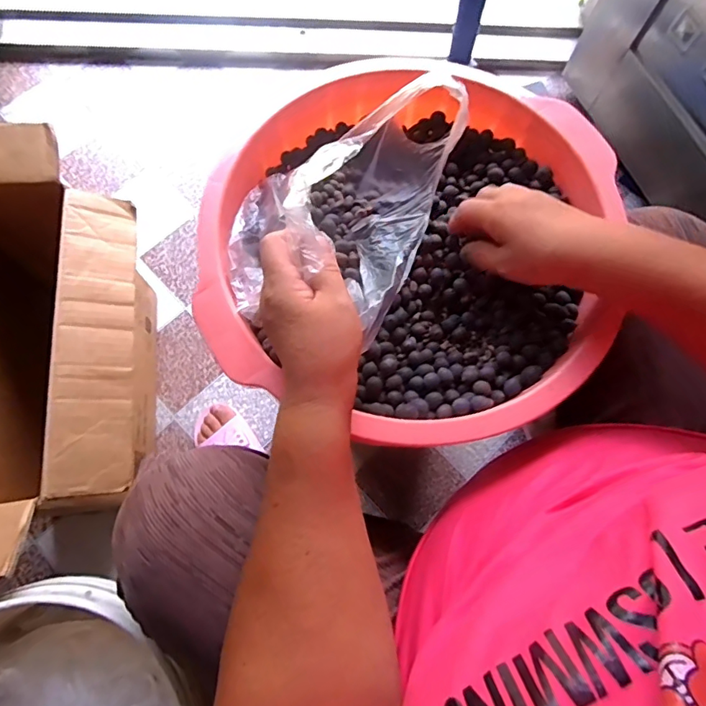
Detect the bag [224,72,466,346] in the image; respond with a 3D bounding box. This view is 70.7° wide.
[{"bbox_3d":[-0.018,-0.125,0.408,0.158,0.128,0.199,22,74,5],"label":"bag"}]

